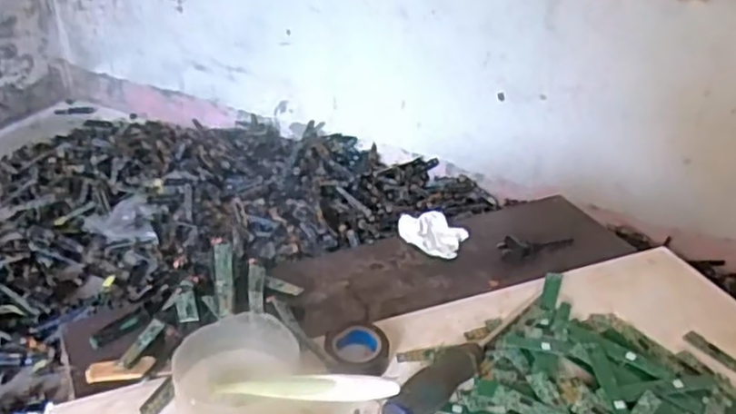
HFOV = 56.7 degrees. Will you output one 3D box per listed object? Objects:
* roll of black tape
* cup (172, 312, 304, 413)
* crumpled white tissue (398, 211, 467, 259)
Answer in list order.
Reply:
[{"bbox_3d":[-0.009,0.117,0.552,0.050,0.029,0.050,3,31,-2],"label":"roll of black tape"},{"bbox_3d":[-0.081,0.134,0.436,0.074,0.112,0.077,3,31,-2],"label":"cup"},{"bbox_3d":[0.066,0.026,0.715,0.068,0.021,0.049,17,34,21],"label":"crumpled white tissue"}]

